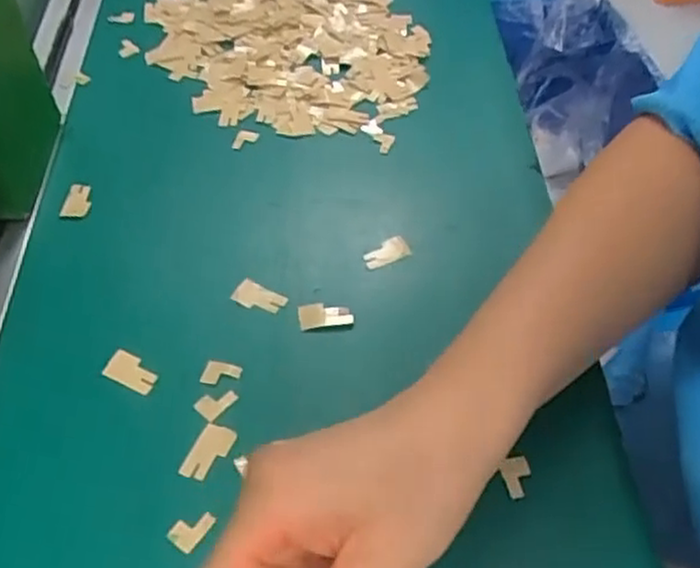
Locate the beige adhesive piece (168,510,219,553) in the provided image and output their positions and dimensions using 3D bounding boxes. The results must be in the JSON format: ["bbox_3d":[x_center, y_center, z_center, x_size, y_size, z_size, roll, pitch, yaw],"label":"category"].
[{"bbox_3d":[-0.068,0.104,0.316,0.013,0.004,0.019,33,68,16],"label":"beige adhesive piece"}]

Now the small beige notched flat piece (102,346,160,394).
[{"bbox_3d":[-0.108,0.043,0.364,0.027,0.005,0.015,22,54,17],"label":"small beige notched flat piece"}]

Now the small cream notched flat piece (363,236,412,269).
[{"bbox_3d":[0.020,-0.017,0.421,0.029,0.007,0.012,-29,57,-21],"label":"small cream notched flat piece"}]

